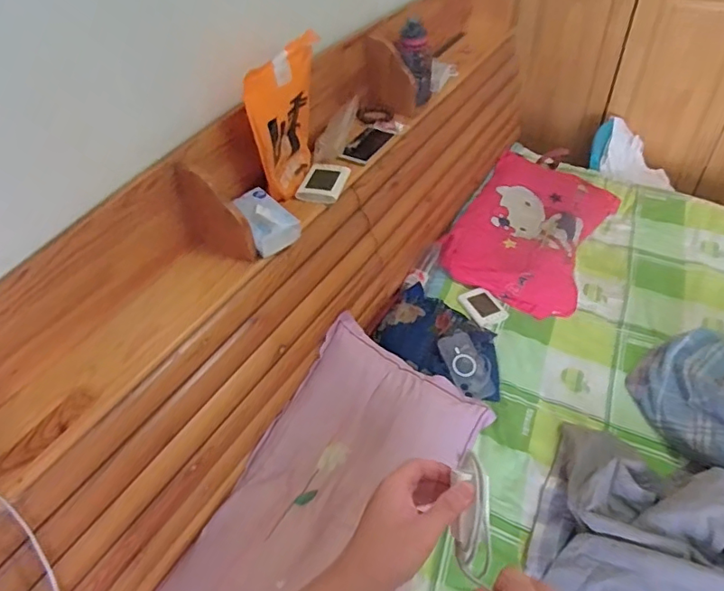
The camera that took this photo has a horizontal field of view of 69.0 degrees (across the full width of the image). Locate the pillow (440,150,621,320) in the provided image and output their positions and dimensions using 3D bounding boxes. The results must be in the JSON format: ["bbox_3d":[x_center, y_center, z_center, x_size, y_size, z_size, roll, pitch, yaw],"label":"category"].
[{"bbox_3d":[0.504,-0.208,1.581,0.396,0.088,0.583,21,52,24],"label":"pillow"}]

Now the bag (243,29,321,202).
[{"bbox_3d":[-0.150,-0.352,1.078,0.039,0.279,0.226,18,50,21],"label":"bag"}]

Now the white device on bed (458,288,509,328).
[{"bbox_3d":[0.325,0.030,1.413,0.091,0.025,0.116,-26,49,-19],"label":"white device on bed"}]

